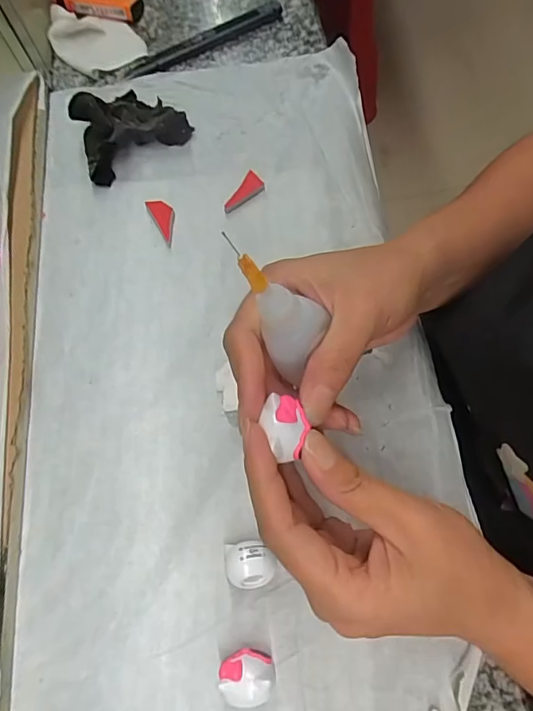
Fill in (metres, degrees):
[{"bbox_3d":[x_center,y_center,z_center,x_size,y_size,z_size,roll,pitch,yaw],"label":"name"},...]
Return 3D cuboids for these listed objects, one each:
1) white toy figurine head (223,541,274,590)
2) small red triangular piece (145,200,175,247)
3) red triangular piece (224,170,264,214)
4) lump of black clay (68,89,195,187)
[{"bbox_3d":[-0.008,0.104,0.238,0.024,0.020,0.021,-7,68,1],"label":"white toy figurine head"},{"bbox_3d":[-0.070,-0.094,0.331,0.015,0.004,0.038,-29,69,-8],"label":"small red triangular piece"},{"bbox_3d":[-0.015,-0.113,0.333,0.015,0.005,0.034,31,73,14],"label":"red triangular piece"},{"bbox_3d":[-0.102,-0.170,0.347,0.079,0.031,0.056,-30,70,-9],"label":"lump of black clay"}]

